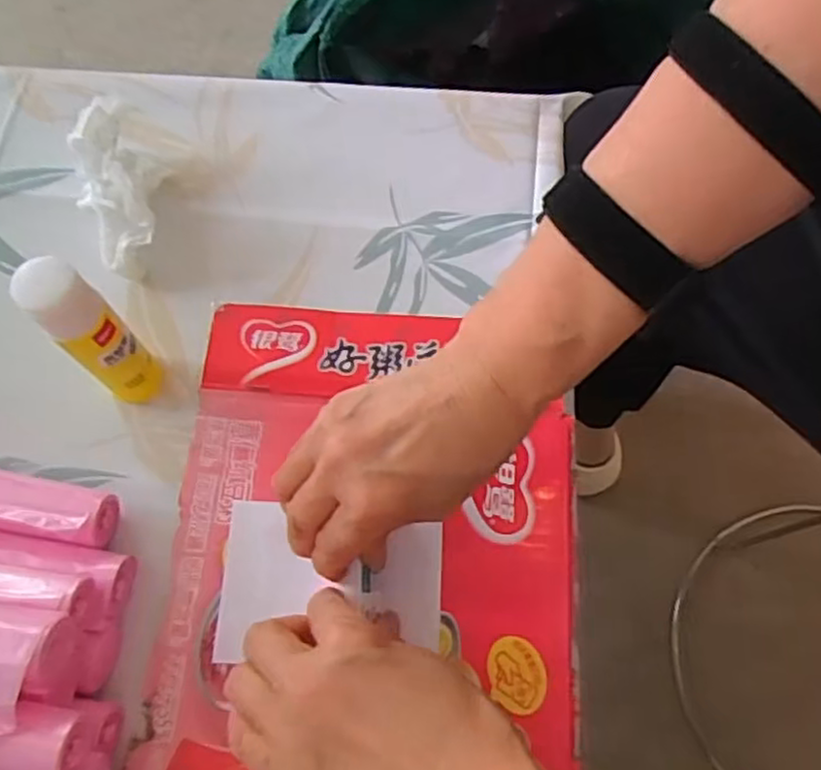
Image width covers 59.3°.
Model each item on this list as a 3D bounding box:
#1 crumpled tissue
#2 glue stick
[{"bbox_3d":[-0.172,-0.122,0.427,0.055,0.044,0.105,-26,71,-11],"label":"crumpled tissue"},{"bbox_3d":[-0.151,-0.023,0.349,0.029,0.106,0.030,-40,74,-15],"label":"glue stick"}]

